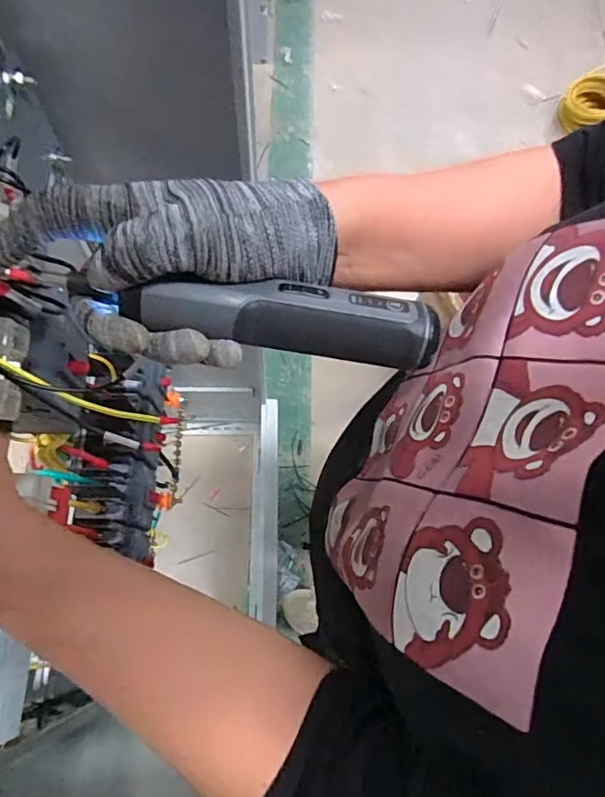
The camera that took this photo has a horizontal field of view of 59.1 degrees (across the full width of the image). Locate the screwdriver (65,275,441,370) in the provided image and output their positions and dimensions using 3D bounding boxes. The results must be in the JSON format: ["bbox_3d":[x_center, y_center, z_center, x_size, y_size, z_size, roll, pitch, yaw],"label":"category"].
[{"bbox_3d":[-0.021,-0.042,0.260,0.174,0.024,0.030,7,68,-7],"label":"screwdriver"}]

